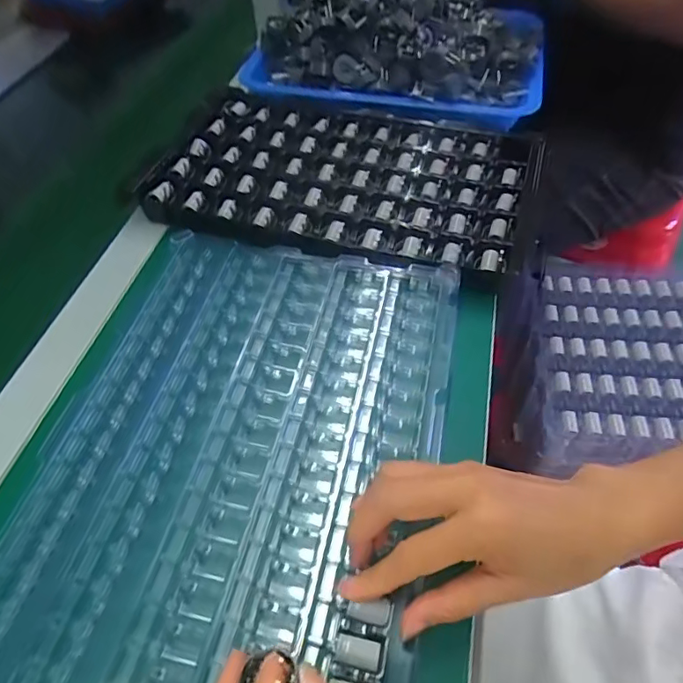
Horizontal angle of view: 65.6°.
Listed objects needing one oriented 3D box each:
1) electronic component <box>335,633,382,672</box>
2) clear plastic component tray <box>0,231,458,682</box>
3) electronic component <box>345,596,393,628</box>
[{"bbox_3d":[0.008,0.149,0.256,0.021,0.004,0.013,11,54,11],"label":"electronic component"},{"bbox_3d":[-0.063,0.073,0.318,0.229,0.026,0.359,9,56,10],"label":"clear plastic component tray"},{"bbox_3d":[0.014,0.134,0.266,0.021,0.006,0.012,15,57,14],"label":"electronic component"}]

